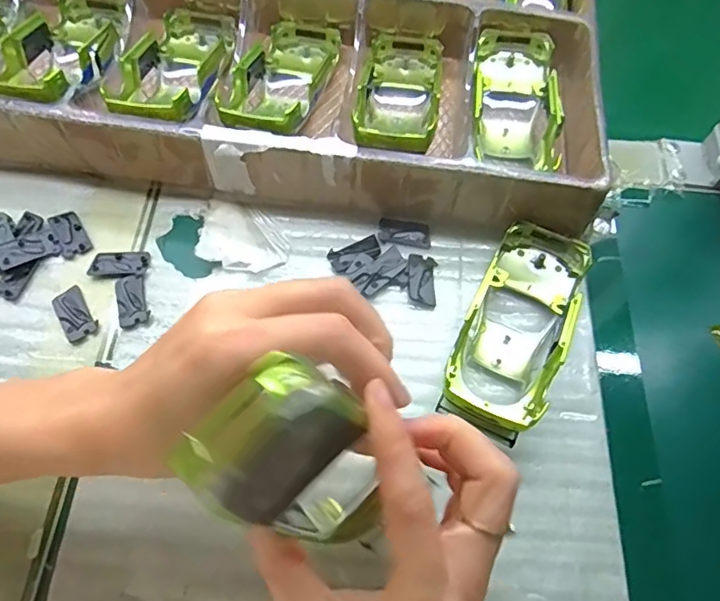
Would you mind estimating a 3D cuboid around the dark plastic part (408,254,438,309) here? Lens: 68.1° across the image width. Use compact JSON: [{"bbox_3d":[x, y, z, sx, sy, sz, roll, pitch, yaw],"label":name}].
[{"bbox_3d":[0.038,-0.012,0.326,0.017,0.005,0.034,7,64,0],"label":"dark plastic part"}]

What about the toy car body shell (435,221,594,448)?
[{"bbox_3d":[0.090,0.014,0.303,0.055,0.042,0.136,25,57,9],"label":"toy car body shell"}]

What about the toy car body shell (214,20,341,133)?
[{"bbox_3d":[-0.054,-0.148,0.365,0.063,0.035,0.141,7,44,2],"label":"toy car body shell"}]

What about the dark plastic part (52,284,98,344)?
[{"bbox_3d":[-0.166,0.008,0.309,0.018,0.004,0.035,-34,71,-17],"label":"dark plastic part"}]

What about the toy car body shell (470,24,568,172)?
[{"bbox_3d":[0.106,-0.139,0.366,0.057,0.033,0.107,8,64,0],"label":"toy car body shell"}]

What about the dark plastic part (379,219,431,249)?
[{"bbox_3d":[0.029,-0.043,0.341,0.034,0.004,0.019,9,64,1],"label":"dark plastic part"}]

